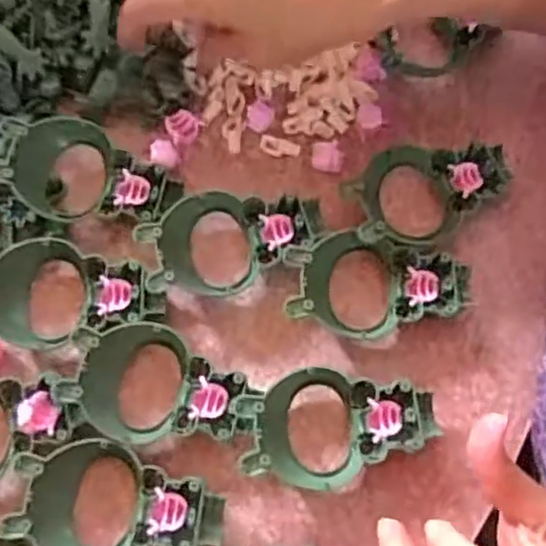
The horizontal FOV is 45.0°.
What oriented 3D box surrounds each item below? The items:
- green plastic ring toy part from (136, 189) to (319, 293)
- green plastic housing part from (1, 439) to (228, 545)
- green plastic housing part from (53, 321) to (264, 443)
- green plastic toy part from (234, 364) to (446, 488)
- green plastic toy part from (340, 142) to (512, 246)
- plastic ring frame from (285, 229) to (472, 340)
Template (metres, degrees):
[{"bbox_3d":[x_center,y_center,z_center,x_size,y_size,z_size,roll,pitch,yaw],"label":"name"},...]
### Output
[{"bbox_3d":[-0.023,-0.020,0.370,0.098,0.024,0.055,-19,77,-6],"label":"green plastic ring toy part"},{"bbox_3d":[-0.076,0.117,0.330,0.101,0.027,0.058,8,76,1],"label":"green plastic housing part"},{"bbox_3d":[-0.057,0.061,0.346,0.097,0.027,0.059,16,76,3],"label":"green plastic housing part"},{"bbox_3d":[0.033,0.077,0.344,0.100,0.027,0.057,-12,76,-4],"label":"green plastic toy part"},{"bbox_3d":[0.089,-0.047,0.380,0.095,0.028,0.056,-13,76,-4],"label":"green plastic toy part"},{"bbox_3d":[0.059,0.009,0.364,0.103,0.025,0.055,9,76,1],"label":"plastic ring frame"}]

